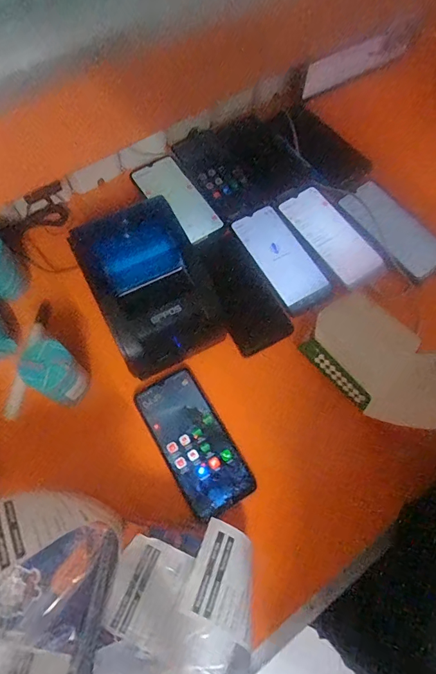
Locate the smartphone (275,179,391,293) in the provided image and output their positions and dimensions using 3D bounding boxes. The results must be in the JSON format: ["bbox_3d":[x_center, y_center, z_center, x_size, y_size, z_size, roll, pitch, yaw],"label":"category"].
[{"bbox_3d":[0.149,-0.138,0.516,0.069,0.013,0.168,-34,77,1],"label":"smartphone"}]

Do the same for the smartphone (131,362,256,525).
[{"bbox_3d":[-0.028,0.115,0.432,0.073,0.010,0.158,-29,72,-13],"label":"smartphone"}]

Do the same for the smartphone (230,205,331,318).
[{"bbox_3d":[0.082,-0.107,0.513,0.067,0.012,0.153,-34,80,1],"label":"smartphone"}]

